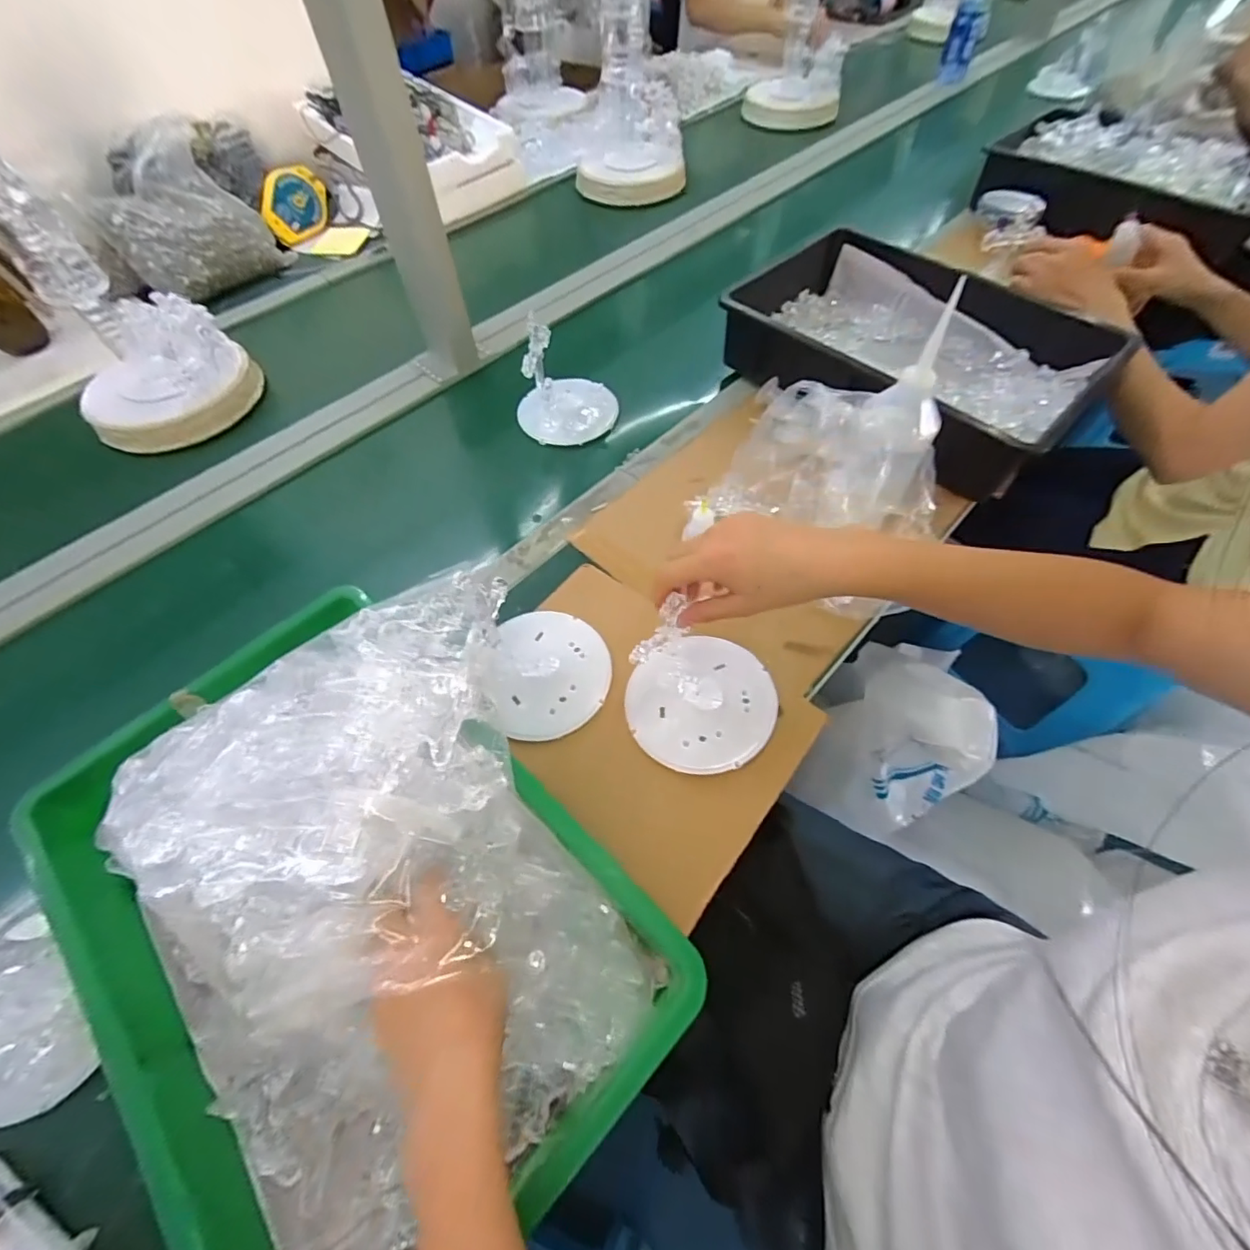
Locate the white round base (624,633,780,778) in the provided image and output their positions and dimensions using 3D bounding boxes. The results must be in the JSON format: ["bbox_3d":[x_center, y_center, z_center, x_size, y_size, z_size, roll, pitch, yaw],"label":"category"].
[{"bbox_3d":[0.066,0.066,0.481,0.125,0.018,0.120,-1,58,1],"label":"white round base"}]

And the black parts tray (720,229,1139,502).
[{"bbox_3d":[0.331,-0.334,0.671,0.297,0.099,0.404,-39,65,-20],"label":"black parts tray"}]

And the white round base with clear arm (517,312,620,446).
[{"bbox_3d":[-0.075,-0.301,0.676,0.123,0.111,0.106,-12,58,-5],"label":"white round base with clear arm"}]

